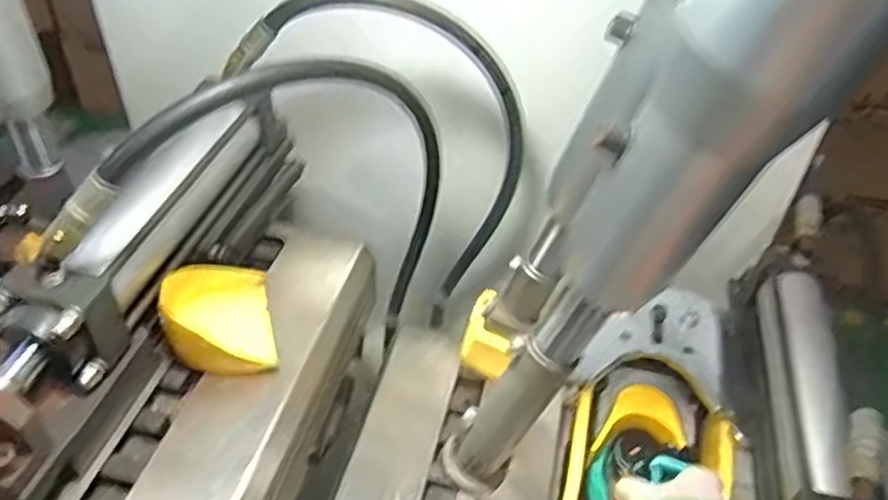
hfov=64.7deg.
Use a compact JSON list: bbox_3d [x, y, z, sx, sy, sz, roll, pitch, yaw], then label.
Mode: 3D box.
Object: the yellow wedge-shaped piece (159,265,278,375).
[{"bbox_3d":[-0.185,0.051,0.576,0.079,0.055,0.107,-9,43,-15],"label":"yellow wedge-shaped piece"}]

